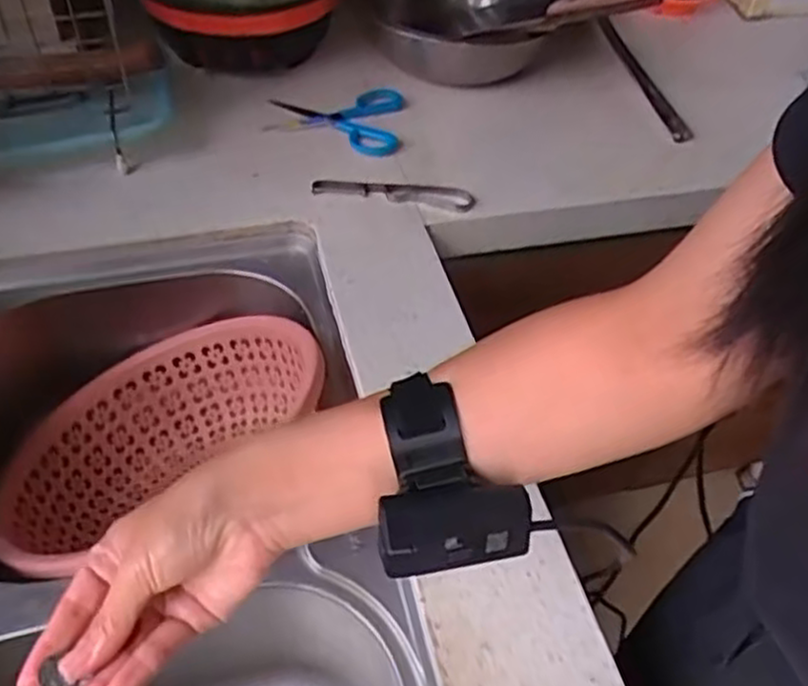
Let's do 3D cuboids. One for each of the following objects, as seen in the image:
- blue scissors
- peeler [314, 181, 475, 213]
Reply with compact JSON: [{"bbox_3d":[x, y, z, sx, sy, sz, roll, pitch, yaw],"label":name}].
[{"bbox_3d":[-0.078,-0.253,0.849,0.150,0.022,0.111,3,48,-2],"label":"blue scissors"},{"bbox_3d":[-0.011,-0.155,0.778,0.163,0.008,0.029,7,48,1],"label":"peeler"}]

